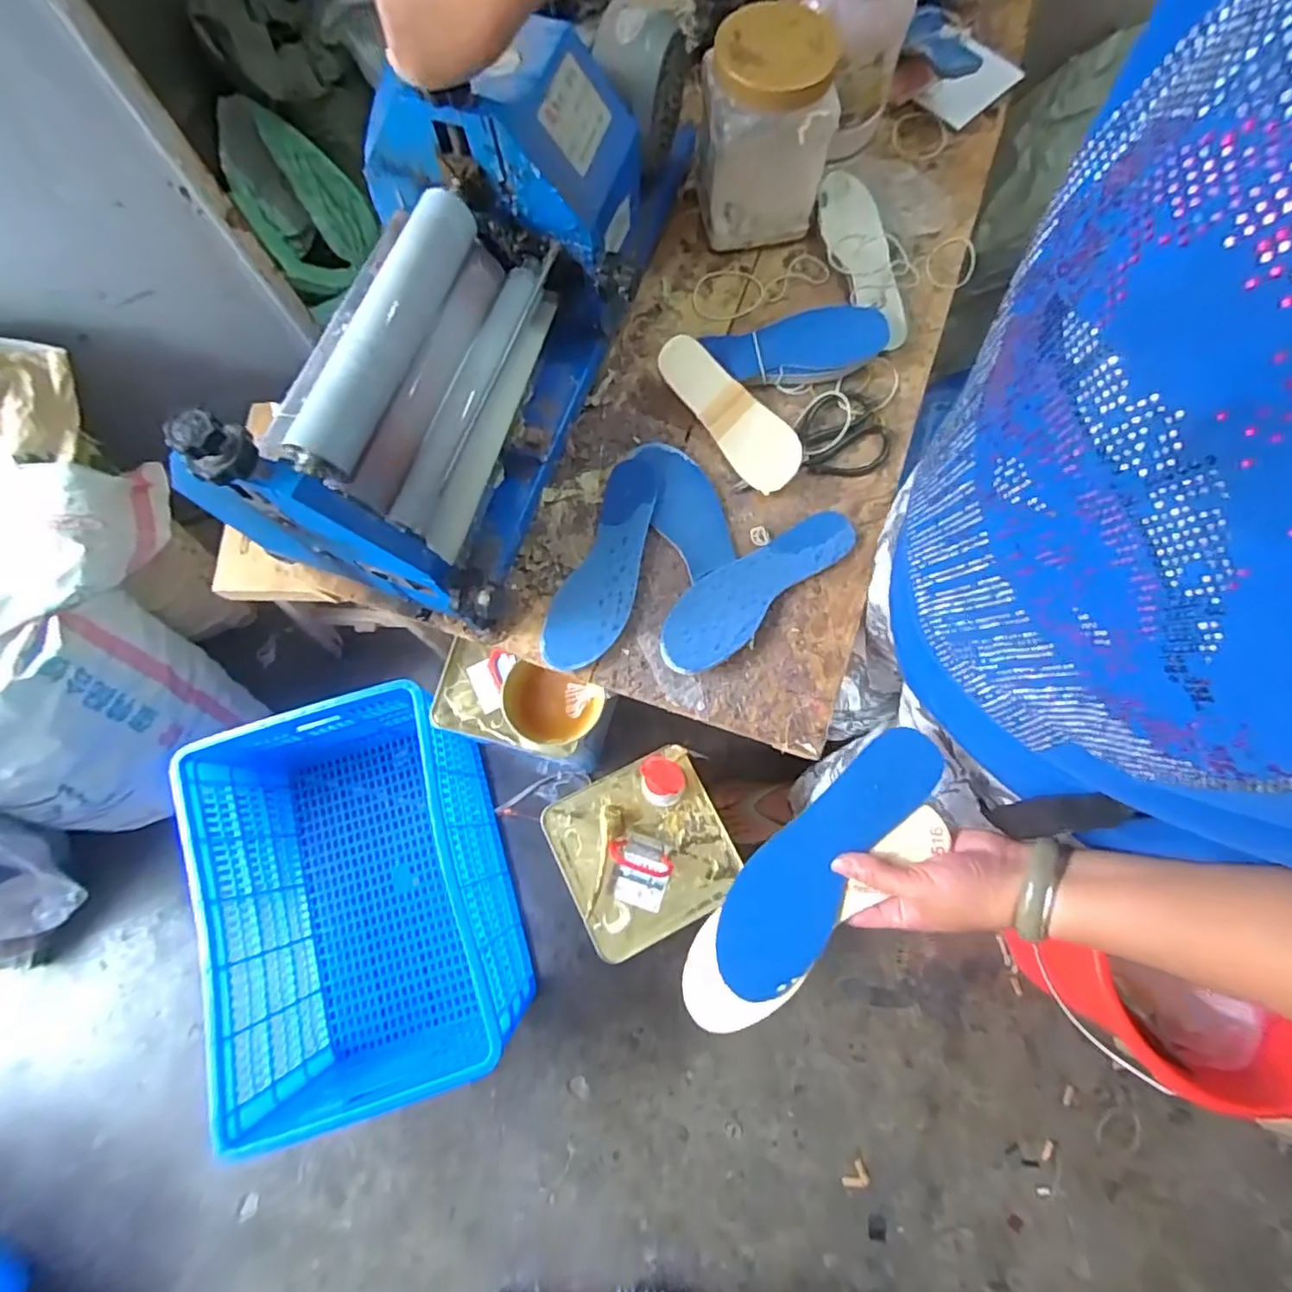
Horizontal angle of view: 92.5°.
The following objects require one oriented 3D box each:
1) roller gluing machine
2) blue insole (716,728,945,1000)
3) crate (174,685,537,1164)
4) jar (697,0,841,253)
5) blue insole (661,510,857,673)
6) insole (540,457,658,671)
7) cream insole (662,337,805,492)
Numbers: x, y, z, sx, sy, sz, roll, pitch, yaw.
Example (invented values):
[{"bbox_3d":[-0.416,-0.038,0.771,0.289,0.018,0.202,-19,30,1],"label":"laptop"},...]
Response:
[{"bbox_3d":[-0.151,-0.335,0.569,0.232,0.247,0.582,21,73,6],"label":"roller gluing machine"},{"bbox_3d":[0.130,0.157,0.467,0.073,0.009,0.227,34,92,27],"label":"blue insole"},{"bbox_3d":[-0.481,0.421,1.081,0.406,0.313,0.584,-18,76,-4],"label":"crate"},{"bbox_3d":[0.124,-0.550,0.671,0.123,0.172,0.108,-8,75,-1],"label":"jar"},{"bbox_3d":[0.110,-0.062,0.619,0.235,0.019,0.073,-41,78,-9],"label":"blue insole"},{"bbox_3d":[-0.040,-0.084,0.633,0.074,0.014,0.230,19,76,6],"label":"insole"},{"bbox_3d":[0.093,-0.249,0.655,0.070,0.049,0.183,-39,78,-9],"label":"cream insole"}]

